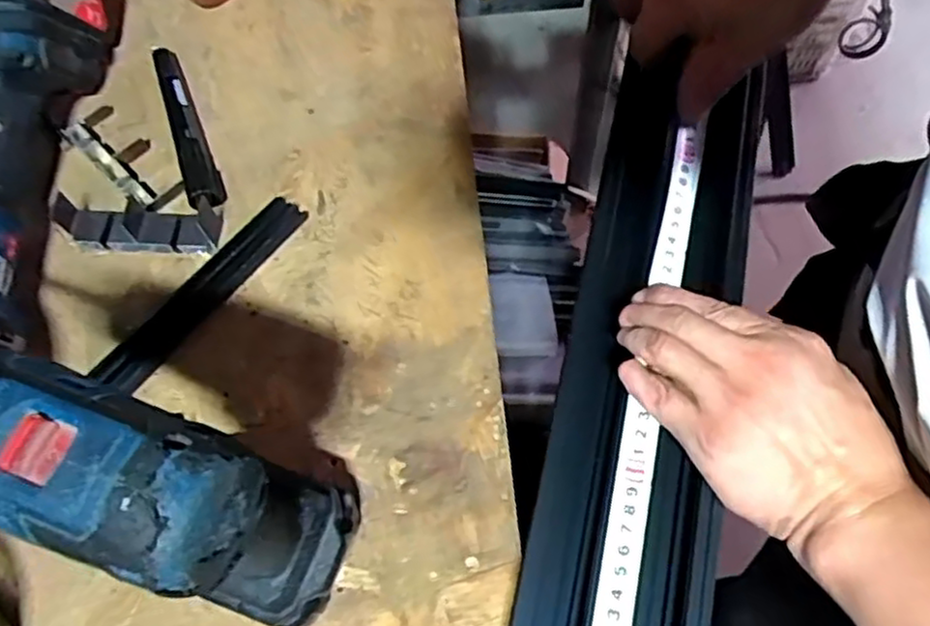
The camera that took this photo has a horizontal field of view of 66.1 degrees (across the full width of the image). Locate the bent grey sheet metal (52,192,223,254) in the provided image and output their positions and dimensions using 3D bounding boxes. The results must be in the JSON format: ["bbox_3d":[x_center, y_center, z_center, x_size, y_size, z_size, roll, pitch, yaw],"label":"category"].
[{"bbox_3d":[-0.212,-0.058,0.462,0.100,0.020,0.033,1,65,3],"label":"bent grey sheet metal"}]

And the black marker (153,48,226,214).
[{"bbox_3d":[-0.196,-0.135,0.498,0.022,0.020,0.148,-21,66,-7],"label":"black marker"}]

